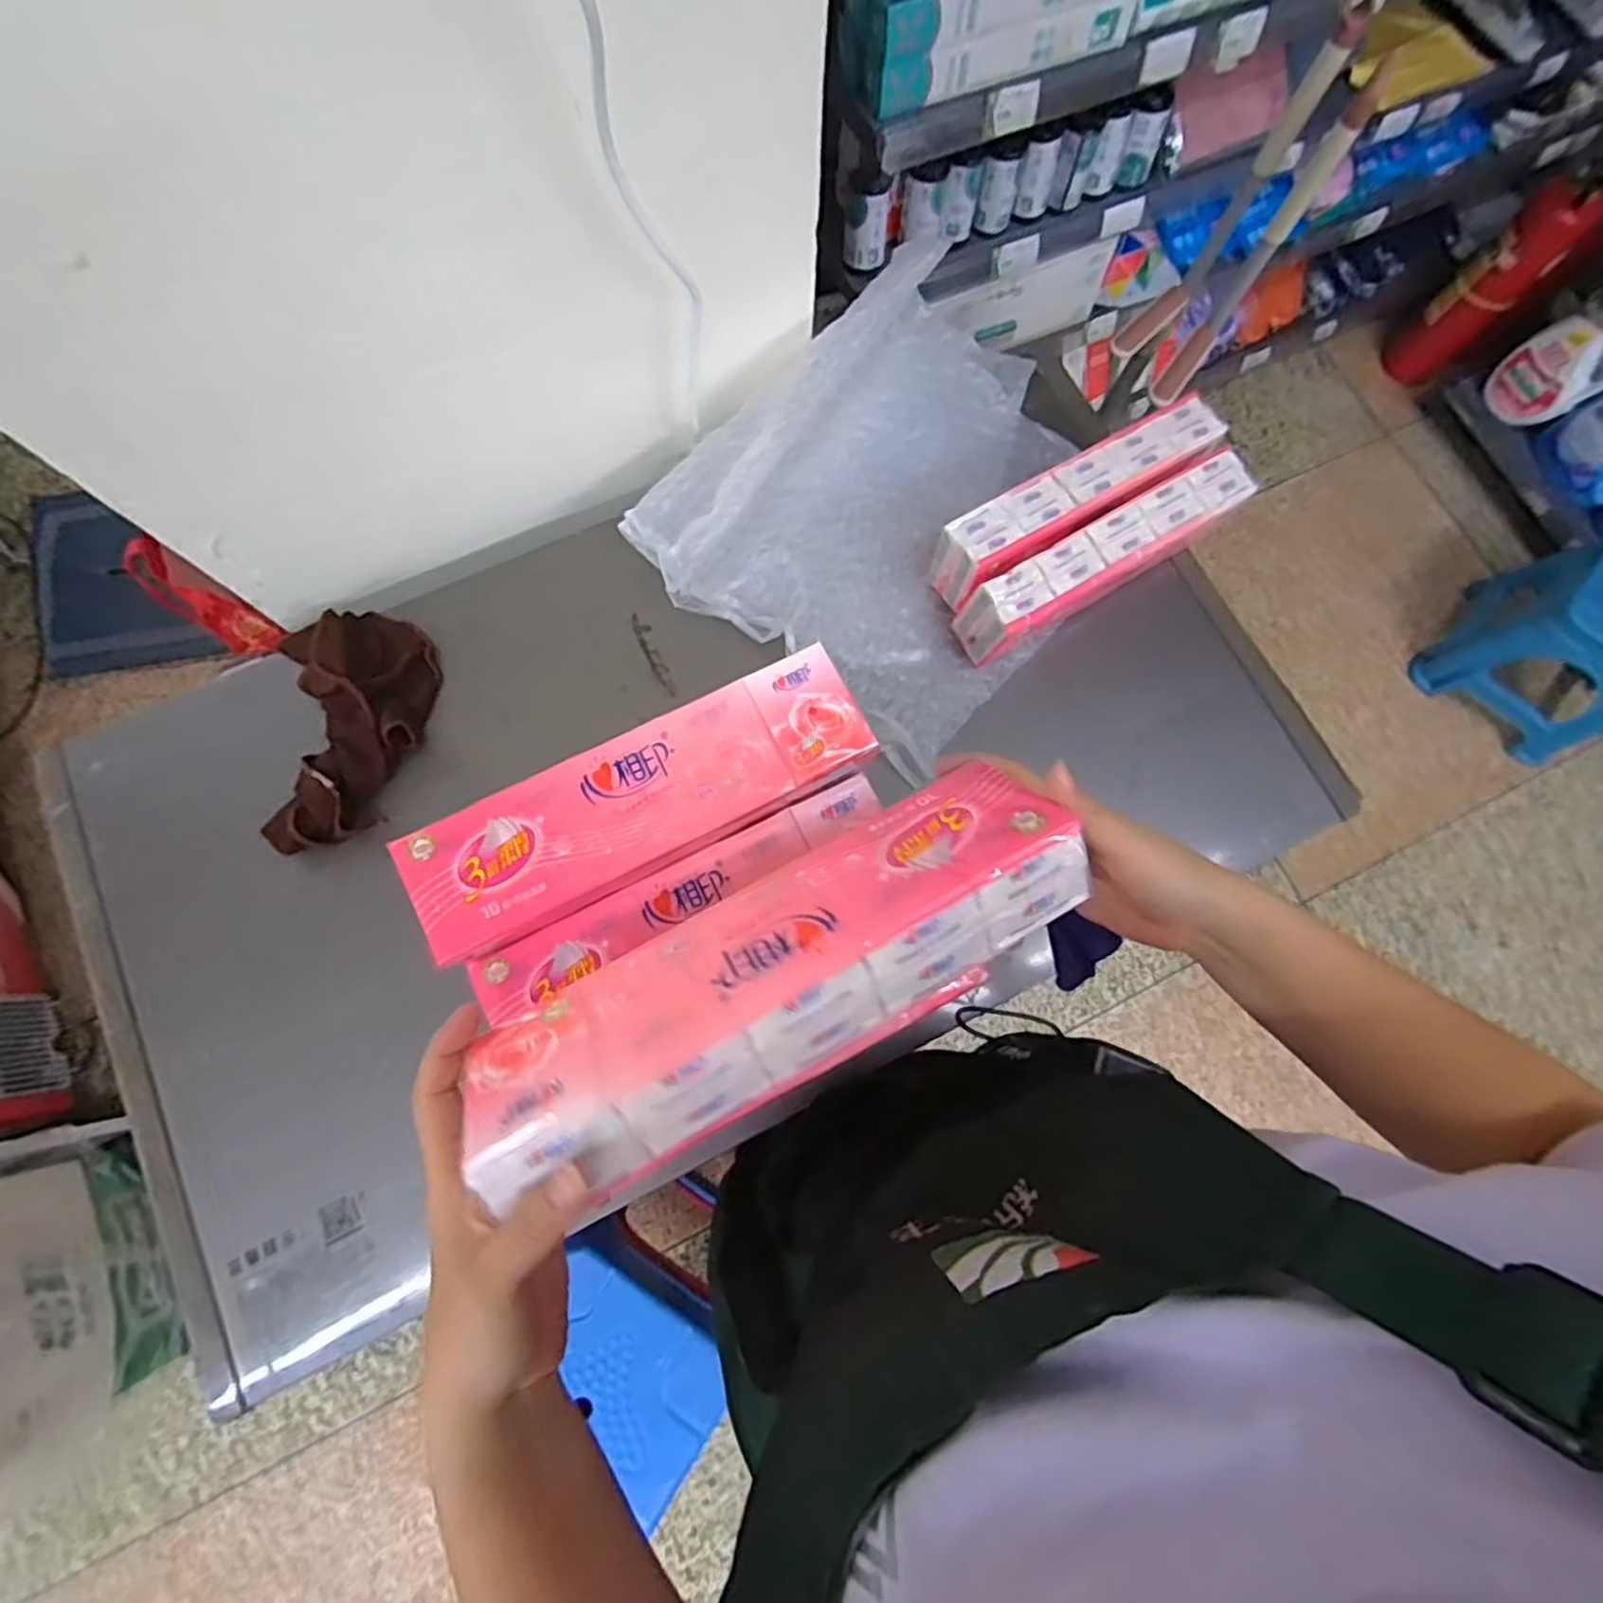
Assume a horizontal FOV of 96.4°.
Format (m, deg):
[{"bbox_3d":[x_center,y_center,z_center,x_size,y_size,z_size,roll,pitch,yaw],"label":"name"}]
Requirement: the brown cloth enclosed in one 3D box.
[{"bbox_3d":[-0.372,-0.067,0.592,0.124,0.039,0.195,-7,77,-4],"label":"brown cloth"}]

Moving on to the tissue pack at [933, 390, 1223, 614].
[{"bbox_3d":[0.237,-0.259,0.629,0.264,0.073,0.055,-31,79,-9],"label":"tissue pack"}]

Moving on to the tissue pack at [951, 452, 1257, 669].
[{"bbox_3d":[0.260,-0.207,0.610,0.269,0.064,0.057,-32,79,-9],"label":"tissue pack"}]

